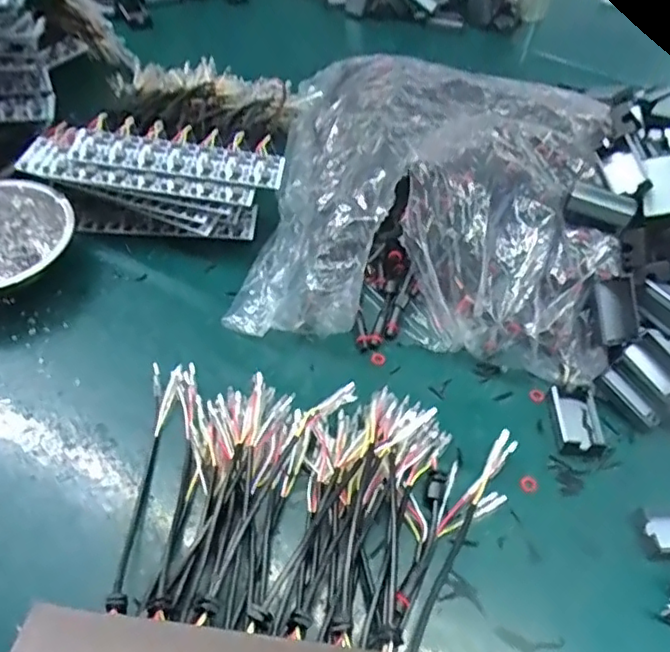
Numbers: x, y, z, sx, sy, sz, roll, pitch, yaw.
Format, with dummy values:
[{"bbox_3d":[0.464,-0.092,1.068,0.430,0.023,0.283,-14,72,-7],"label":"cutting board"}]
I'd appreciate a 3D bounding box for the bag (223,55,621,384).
[{"bbox_3d":[0.085,-0.118,0.537,0.288,0.106,0.292,9,50,3],"label":"bag"}]

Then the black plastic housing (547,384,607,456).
[{"bbox_3d":[0.177,0.067,0.450,0.034,0.015,0.054,2,50,-3],"label":"black plastic housing"}]

